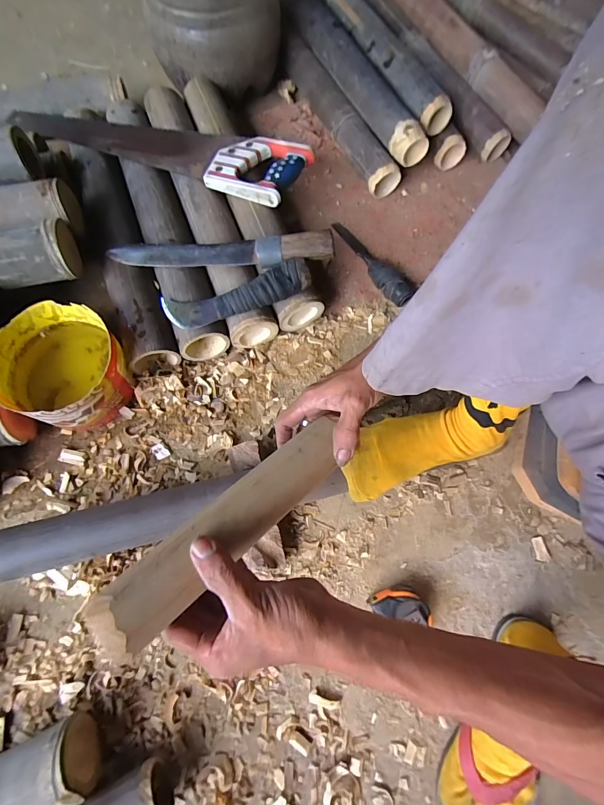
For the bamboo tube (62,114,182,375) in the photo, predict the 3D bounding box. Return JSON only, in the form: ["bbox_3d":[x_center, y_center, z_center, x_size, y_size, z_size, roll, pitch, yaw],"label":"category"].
[{"bbox_3d":[-0.288,-0.251,0.585,0.078,0.075,0.441,-19,74,-10],"label":"bamboo tube"}]

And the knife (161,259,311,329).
[{"bbox_3d":[-0.091,-0.150,0.510,0.205,0.022,0.057,-17,73,6],"label":"knife"}]

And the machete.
[{"bbox_3d":[-0.119,-0.218,0.521,0.319,0.051,0.036,3,72,-1],"label":"machete"}]

